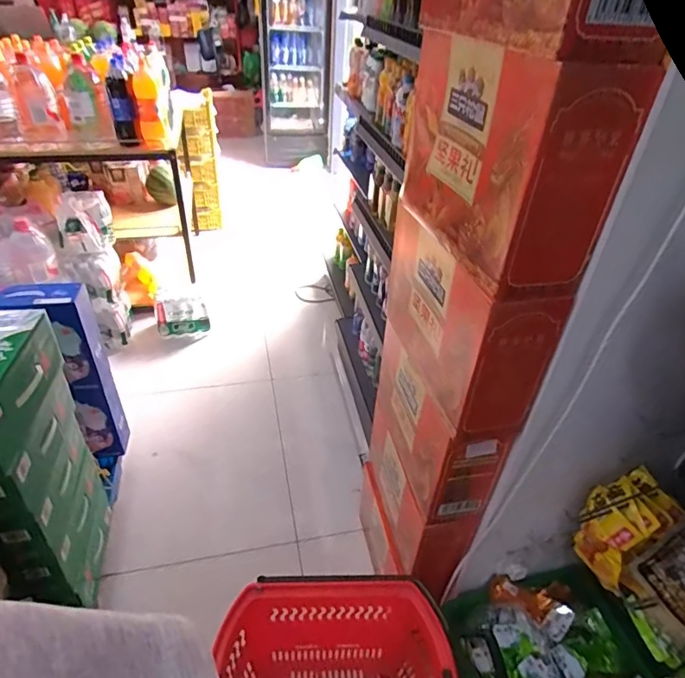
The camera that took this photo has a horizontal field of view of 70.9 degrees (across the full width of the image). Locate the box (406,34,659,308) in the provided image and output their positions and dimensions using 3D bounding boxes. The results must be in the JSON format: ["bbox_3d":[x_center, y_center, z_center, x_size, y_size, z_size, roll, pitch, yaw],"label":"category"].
[{"bbox_3d":[0.225,-0.267,0.694,0.134,0.268,0.337,-5,38,-12],"label":"box"}]

